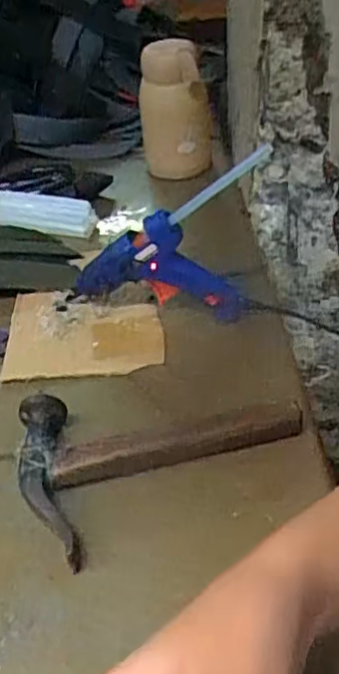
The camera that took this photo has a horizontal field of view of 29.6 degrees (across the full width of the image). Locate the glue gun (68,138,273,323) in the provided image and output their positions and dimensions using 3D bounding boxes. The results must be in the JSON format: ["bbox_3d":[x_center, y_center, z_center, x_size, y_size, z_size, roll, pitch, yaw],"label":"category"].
[{"bbox_3d":[-0.005,-0.076,0.499,0.172,0.141,0.028,3,42,9],"label":"glue gun"}]

